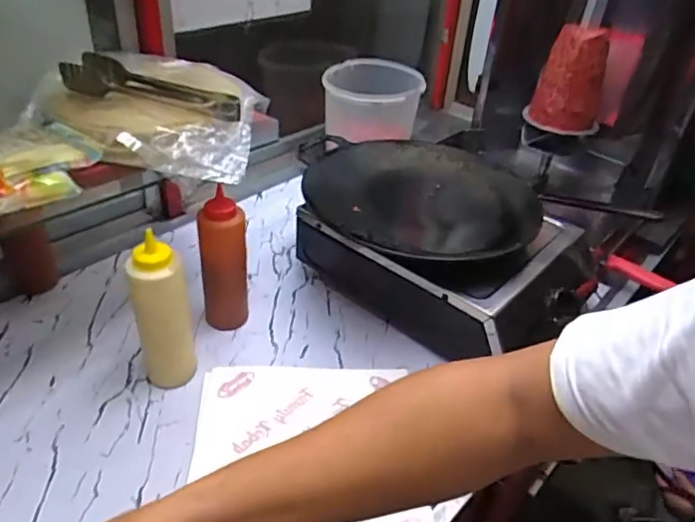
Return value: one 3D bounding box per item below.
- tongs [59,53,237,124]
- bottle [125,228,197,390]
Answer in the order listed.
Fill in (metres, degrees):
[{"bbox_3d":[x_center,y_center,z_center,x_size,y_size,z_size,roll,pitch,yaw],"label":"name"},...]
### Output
[{"bbox_3d":[-0.225,-0.197,0.635,0.223,0.031,0.044,17,35,14],"label":"tongs"},{"bbox_3d":[-0.212,0.064,0.646,0.061,0.192,0.059,-1,35,-13],"label":"bottle"}]

